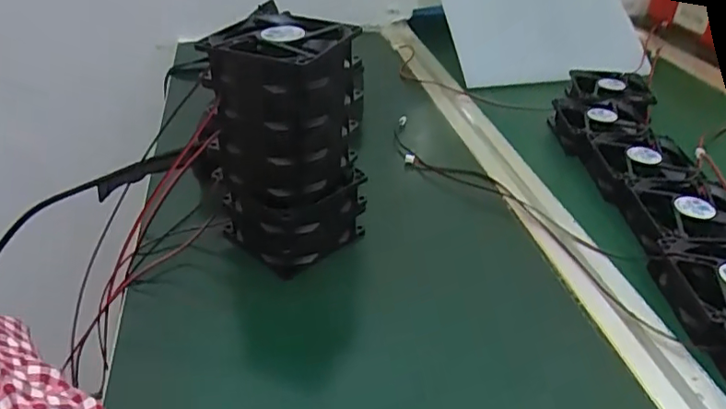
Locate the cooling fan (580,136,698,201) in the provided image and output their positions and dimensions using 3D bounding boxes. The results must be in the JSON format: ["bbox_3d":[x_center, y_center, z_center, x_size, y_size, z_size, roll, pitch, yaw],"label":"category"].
[{"bbox_3d":[0.247,-0.036,0.500,0.084,0.027,0.077,1,35,-6],"label":"cooling fan"}]

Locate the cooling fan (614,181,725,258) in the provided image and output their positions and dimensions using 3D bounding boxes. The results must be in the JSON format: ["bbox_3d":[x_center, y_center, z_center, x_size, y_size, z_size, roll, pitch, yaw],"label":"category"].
[{"bbox_3d":[0.249,0.011,0.431,0.087,0.021,0.090,2,35,-5],"label":"cooling fan"}]

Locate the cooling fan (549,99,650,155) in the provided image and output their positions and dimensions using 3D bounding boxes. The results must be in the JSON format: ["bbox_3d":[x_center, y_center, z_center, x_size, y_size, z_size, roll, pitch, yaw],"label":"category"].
[{"bbox_3d":[0.244,-0.075,0.563,0.088,0.029,0.082,3,35,-4],"label":"cooling fan"}]

